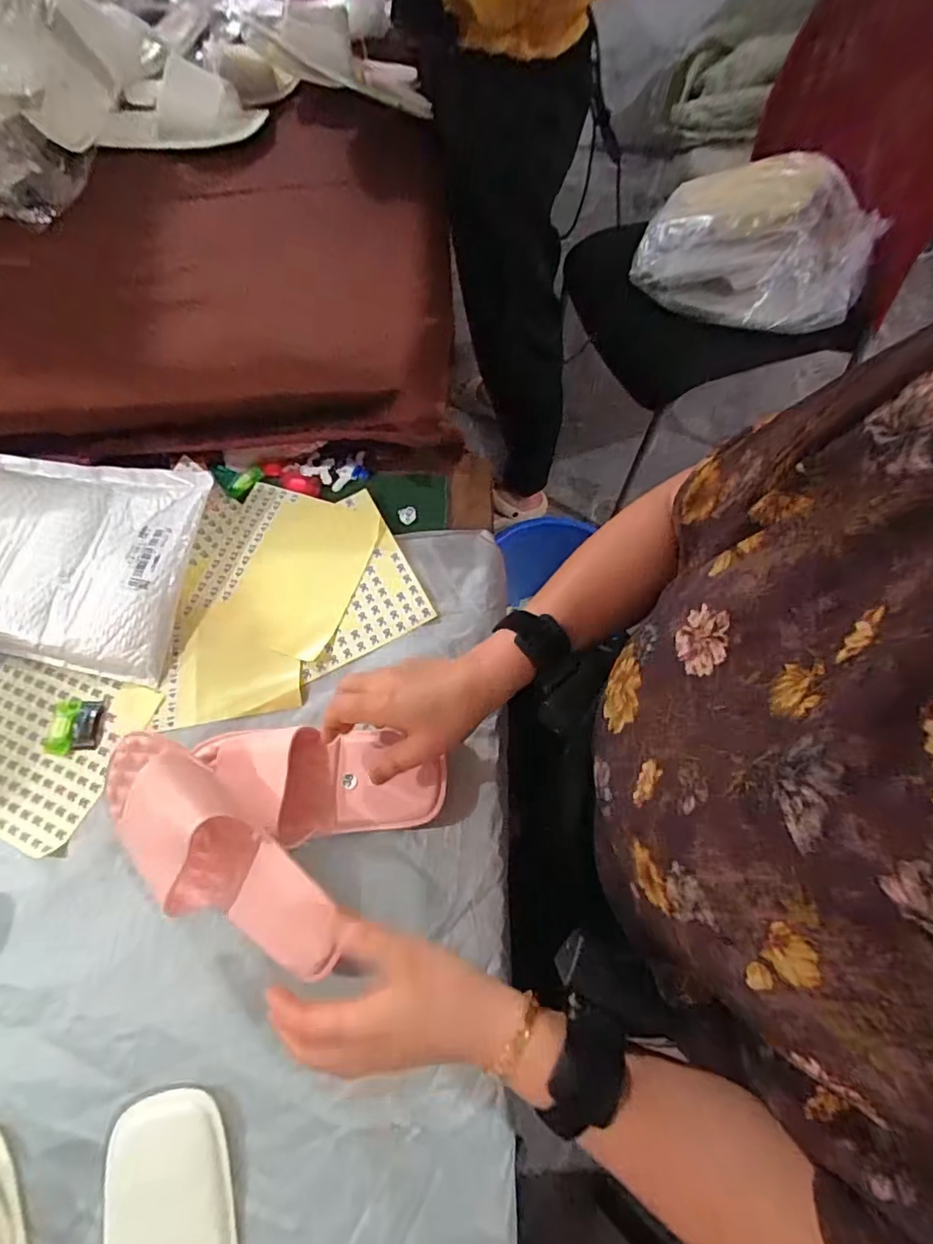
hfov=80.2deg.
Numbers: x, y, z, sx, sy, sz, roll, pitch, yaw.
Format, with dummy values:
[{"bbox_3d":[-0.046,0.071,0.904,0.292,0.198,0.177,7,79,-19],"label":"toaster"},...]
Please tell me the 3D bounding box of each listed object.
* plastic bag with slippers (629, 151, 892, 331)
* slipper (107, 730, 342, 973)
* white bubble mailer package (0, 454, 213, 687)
[{"bbox_3d":[0.517,-0.684,0.989,0.373,0.120,0.293,22,69,11],"label":"plastic bag with slippers"},{"bbox_3d":[-0.188,0.172,0.407,0.224,0.057,0.083,38,74,8],"label":"slipper"},{"bbox_3d":[-0.410,-0.067,0.559,0.273,0.034,0.215,8,69,4],"label":"white bubble mailer package"}]

